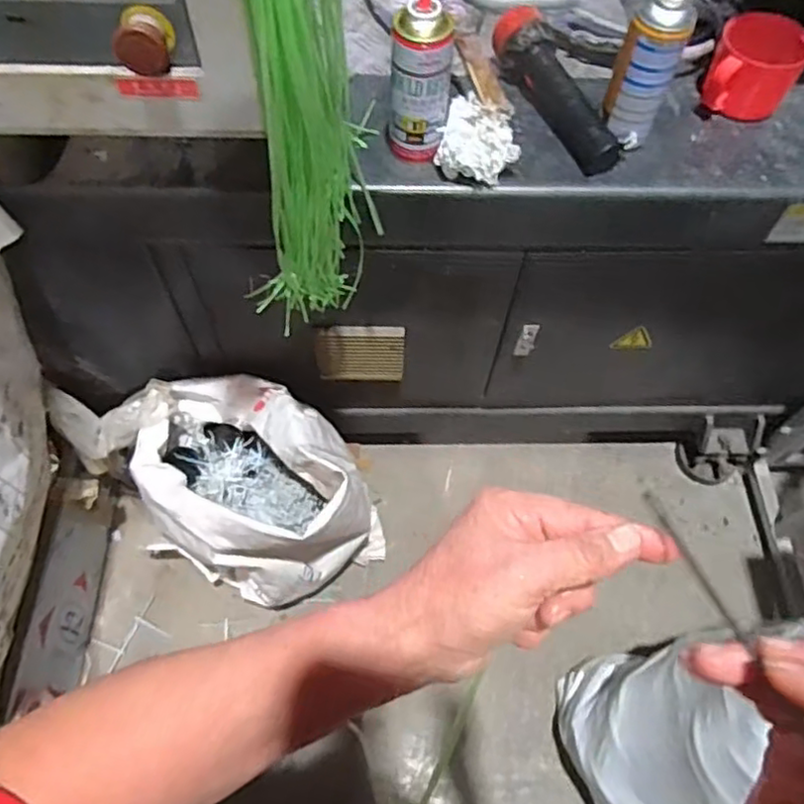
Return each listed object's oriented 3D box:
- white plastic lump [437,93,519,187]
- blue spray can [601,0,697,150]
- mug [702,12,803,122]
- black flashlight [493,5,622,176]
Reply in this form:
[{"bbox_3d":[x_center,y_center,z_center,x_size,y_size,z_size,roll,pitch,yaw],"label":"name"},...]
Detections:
[{"bbox_3d":[0.095,-0.307,0.777,0.091,0.052,0.108,24,64,10],"label":"white plastic lump"},{"bbox_3d":[0.266,-0.360,0.739,0.060,0.180,0.055,1,62,-2],"label":"blue spray can"},{"bbox_3d":[0.439,-0.413,0.829,0.108,0.085,0.102,27,64,11],"label":"mug"},{"bbox_3d":[0.189,-0.383,0.811,0.058,0.071,0.240,-21,65,-13],"label":"black flashlight"}]

